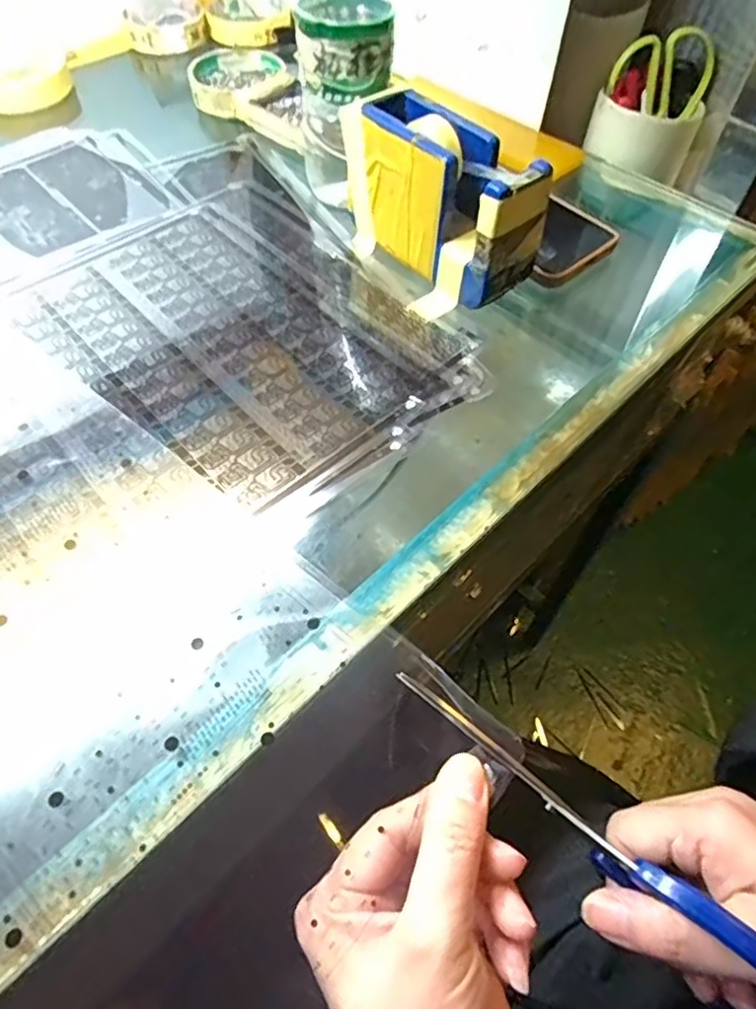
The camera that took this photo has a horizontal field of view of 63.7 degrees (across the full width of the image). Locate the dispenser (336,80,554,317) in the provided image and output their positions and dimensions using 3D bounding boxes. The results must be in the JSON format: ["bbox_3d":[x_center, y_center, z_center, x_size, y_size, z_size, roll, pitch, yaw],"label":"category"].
[{"bbox_3d":[0.037,-0.190,0.381,0.074,0.080,0.136,-26,60,-17],"label":"dispenser"}]

